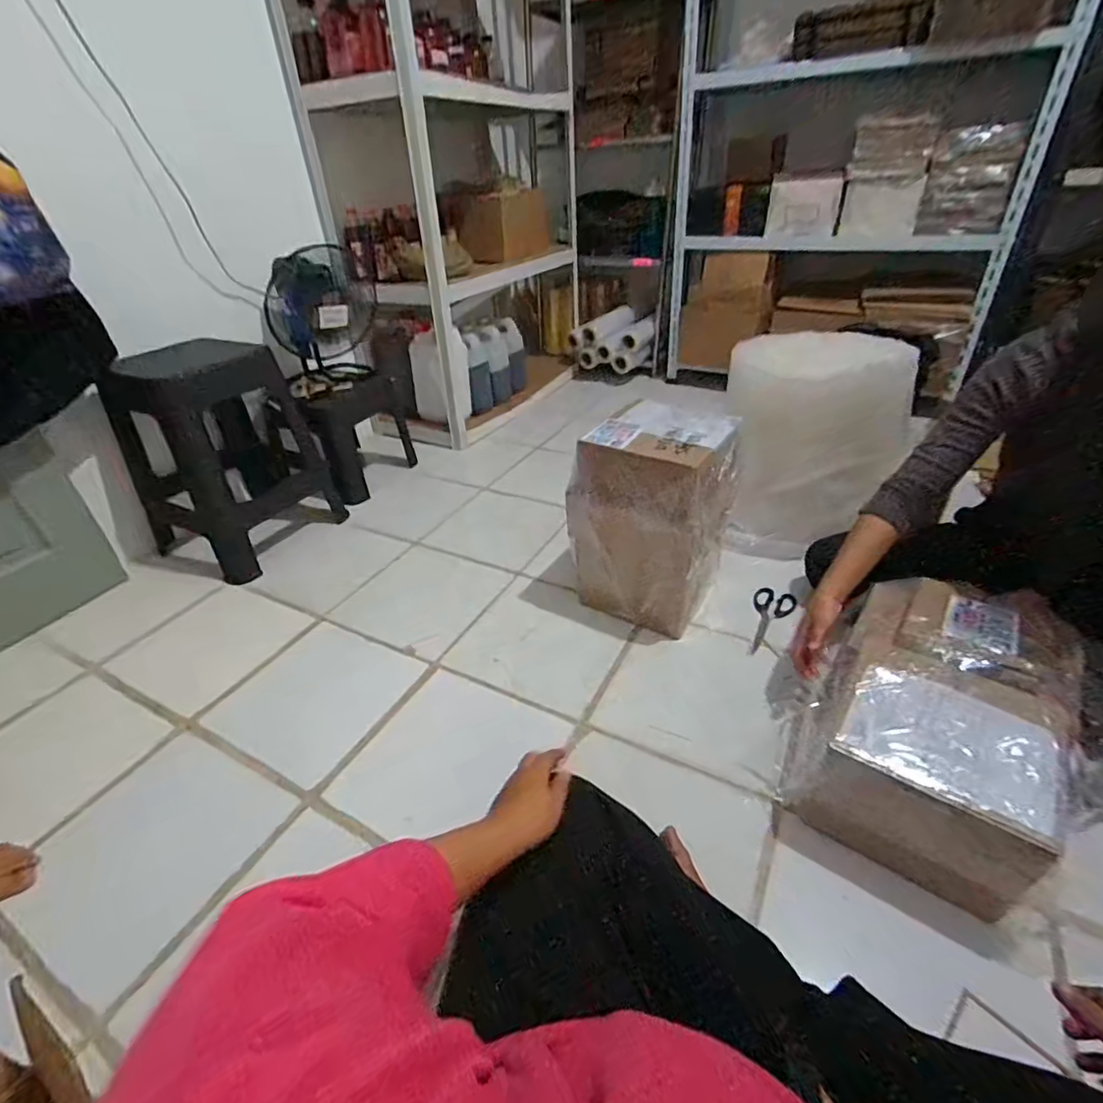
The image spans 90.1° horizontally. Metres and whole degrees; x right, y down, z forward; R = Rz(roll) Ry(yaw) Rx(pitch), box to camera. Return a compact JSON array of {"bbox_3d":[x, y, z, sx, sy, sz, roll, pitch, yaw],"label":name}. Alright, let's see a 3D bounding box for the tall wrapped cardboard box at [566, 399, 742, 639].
[{"bbox_3d":[0.197,-0.058,1.070,0.233,0.370,0.235,23,43,32],"label":"tall wrapped cardboard box"}]

